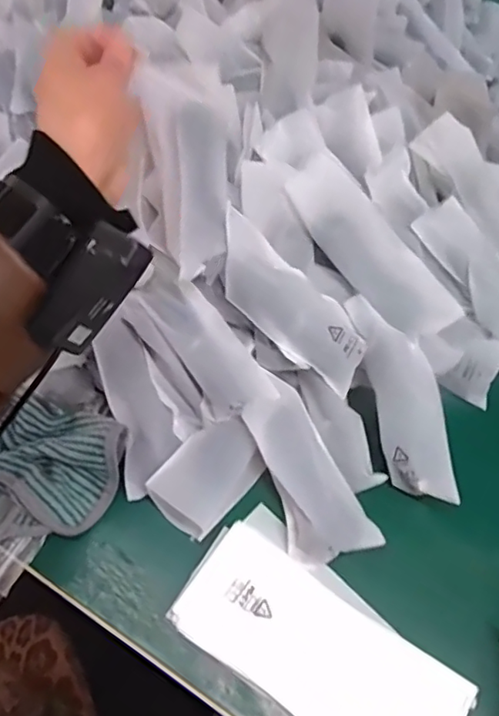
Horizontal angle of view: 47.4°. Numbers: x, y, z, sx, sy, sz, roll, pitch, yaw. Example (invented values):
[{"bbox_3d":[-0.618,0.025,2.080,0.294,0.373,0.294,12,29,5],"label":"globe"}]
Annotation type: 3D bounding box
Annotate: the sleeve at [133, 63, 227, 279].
[{"bbox_3d":[-0.038,-0.124,0.381,0.049,0.017,0.136,-10,85,-7],"label":"sleeve"}]

